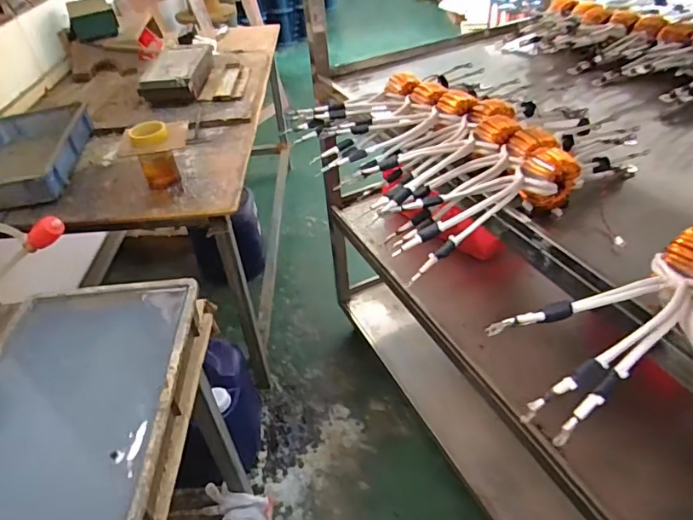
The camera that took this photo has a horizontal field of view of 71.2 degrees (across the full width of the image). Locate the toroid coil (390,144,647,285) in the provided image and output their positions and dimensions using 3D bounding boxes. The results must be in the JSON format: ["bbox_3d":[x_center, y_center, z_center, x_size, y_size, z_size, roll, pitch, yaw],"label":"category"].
[{"bbox_3d":[0.276,-0.117,0.739,0.470,0.090,0.112,-22,43,-18],"label":"toroid coil"}]

